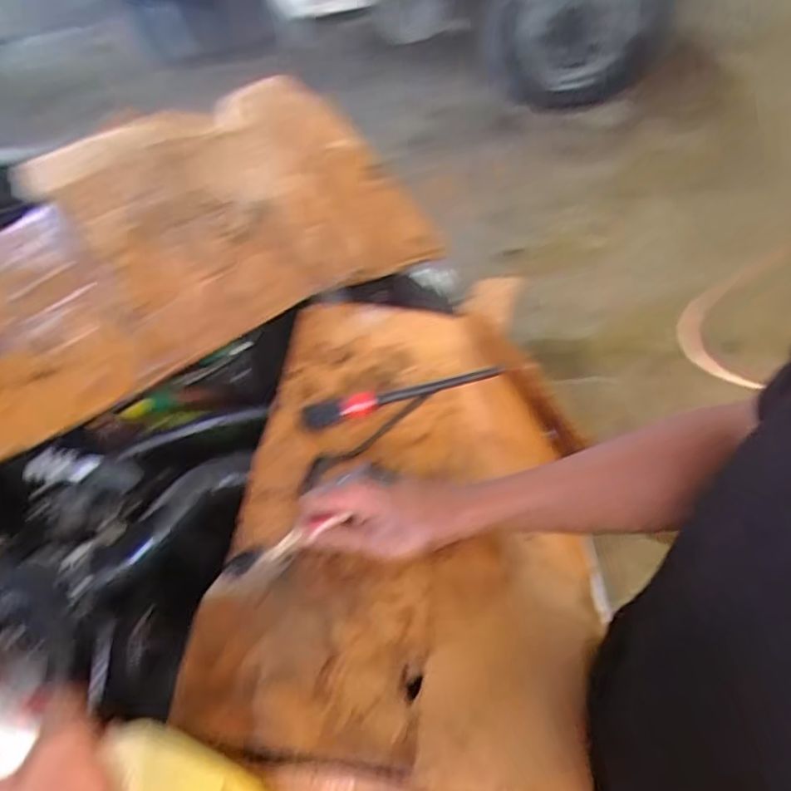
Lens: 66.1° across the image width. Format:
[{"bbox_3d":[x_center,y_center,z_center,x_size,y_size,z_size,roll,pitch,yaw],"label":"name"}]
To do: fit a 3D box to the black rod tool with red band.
[{"bbox_3d":[0.009,0.002,0.648,0.216,0.032,0.025,-11,51,-4],"label":"black rod tool with red band"}]

